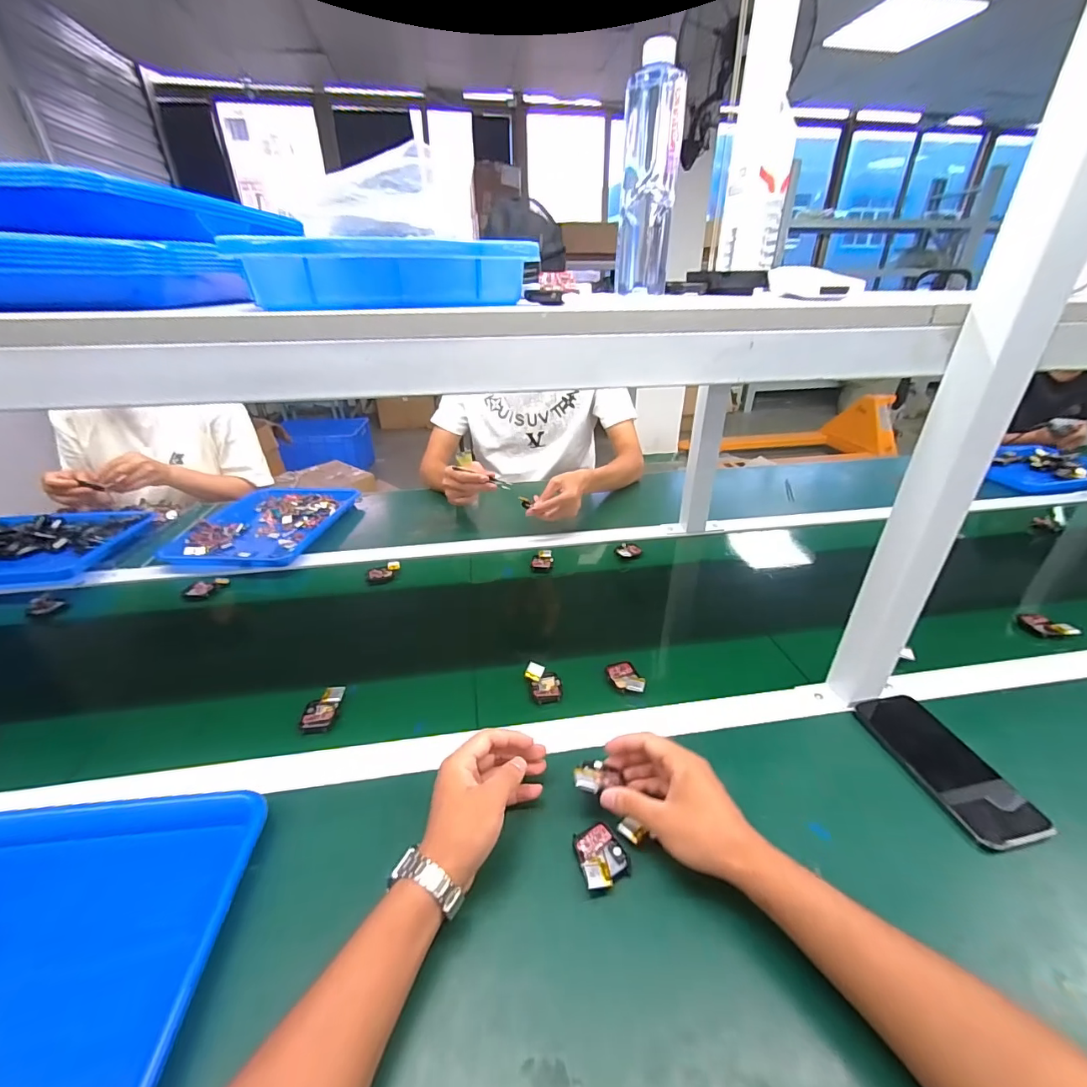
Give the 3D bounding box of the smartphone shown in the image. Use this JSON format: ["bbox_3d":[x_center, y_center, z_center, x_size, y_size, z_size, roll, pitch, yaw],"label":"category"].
[{"bbox_3d":[0.405,0.222,0.478,0.070,0.009,0.162,-13,32,-5],"label":"smartphone"}]

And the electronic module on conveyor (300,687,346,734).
[{"bbox_3d":[-0.256,0.191,0.545,0.035,0.016,0.054,0,29,1],"label":"electronic module on conveyor"}]

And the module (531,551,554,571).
[{"bbox_3d":[-0.002,0.029,0.831,0.037,0.014,0.045,2,29,4],"label":"module"}]

